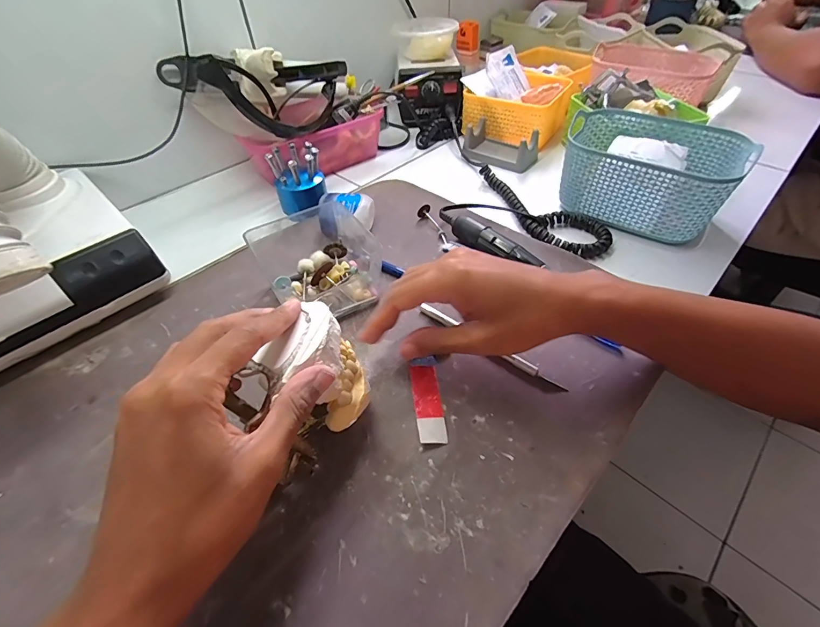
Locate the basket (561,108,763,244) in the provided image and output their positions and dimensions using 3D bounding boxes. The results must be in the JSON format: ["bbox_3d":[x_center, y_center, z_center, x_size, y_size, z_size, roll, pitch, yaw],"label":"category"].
[{"bbox_3d":[0.258,-0.155,0.430,0.163,0.076,0.116,28,55,25],"label":"basket"}]

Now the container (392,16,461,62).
[{"bbox_3d":[0.028,-0.446,0.632,0.099,0.051,0.117,4,48,7],"label":"container"}]

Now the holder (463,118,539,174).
[{"bbox_3d":[0.127,-0.237,0.546,0.099,0.037,0.057,28,55,25],"label":"holder"}]

